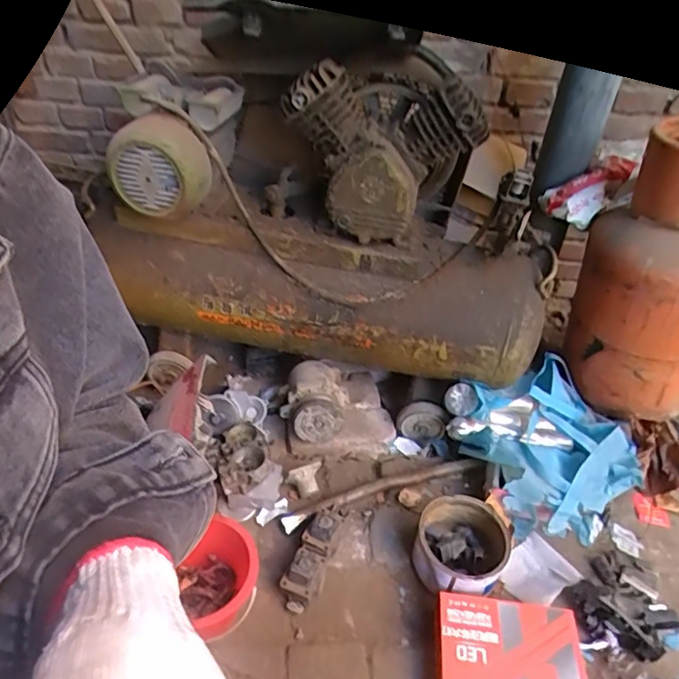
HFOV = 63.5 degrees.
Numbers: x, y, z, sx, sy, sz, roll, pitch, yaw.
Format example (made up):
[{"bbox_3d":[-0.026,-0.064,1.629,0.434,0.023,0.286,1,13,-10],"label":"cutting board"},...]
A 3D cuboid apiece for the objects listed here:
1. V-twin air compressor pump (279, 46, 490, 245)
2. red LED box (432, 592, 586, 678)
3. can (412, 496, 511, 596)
[{"bbox_3d":[0.086,-0.326,0.937,0.285,0.269,0.224,12,39,11],"label":"V-twin air compressor pump"},{"bbox_3d":[0.256,0.476,0.823,0.218,0.058,0.158,7,38,5],"label":"red LED box"},{"bbox_3d":[0.206,0.359,0.936,0.155,0.077,0.155,2,38,-2],"label":"can"}]

